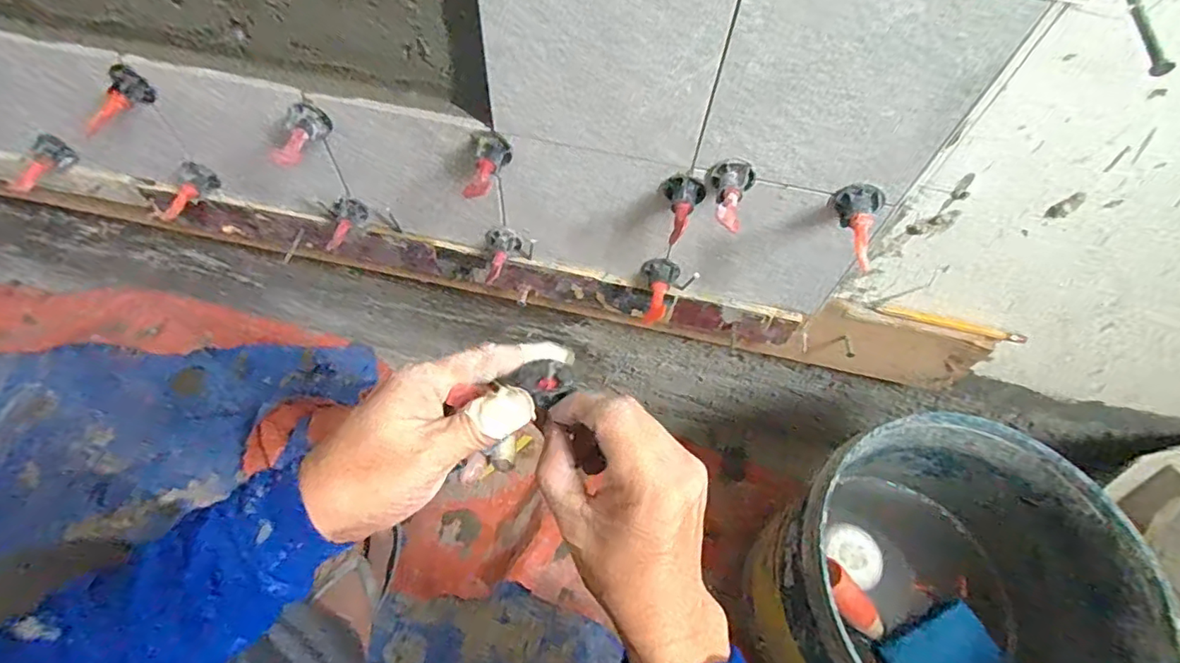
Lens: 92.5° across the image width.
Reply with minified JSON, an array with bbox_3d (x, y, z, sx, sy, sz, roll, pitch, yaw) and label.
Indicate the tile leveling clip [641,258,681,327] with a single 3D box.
[{"bbox_3d":[0.059,-0.033,0.508,0.033,0.030,0.057,14,61,5],"label":"tile leveling clip"}]

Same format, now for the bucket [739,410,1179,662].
[{"bbox_3d":[0.337,0.282,0.607,0.296,0.285,0.289,2,61,-3],"label":"bucket"}]

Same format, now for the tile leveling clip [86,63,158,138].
[{"bbox_3d":[-0.377,-0.179,0.450,0.023,0.030,0.060,31,81,13],"label":"tile leveling clip"}]

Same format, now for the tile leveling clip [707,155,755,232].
[{"bbox_3d":[0.096,-0.095,0.397,0.033,0.028,0.049,16,61,6],"label":"tile leveling clip"}]

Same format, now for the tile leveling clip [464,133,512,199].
[{"bbox_3d":[-0.077,-0.123,0.421,0.027,0.023,0.048,9,61,2],"label":"tile leveling clip"}]

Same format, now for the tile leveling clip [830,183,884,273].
[{"bbox_3d":[0.181,-0.072,0.389,0.033,0.029,0.059,19,61,7],"label":"tile leveling clip"}]

